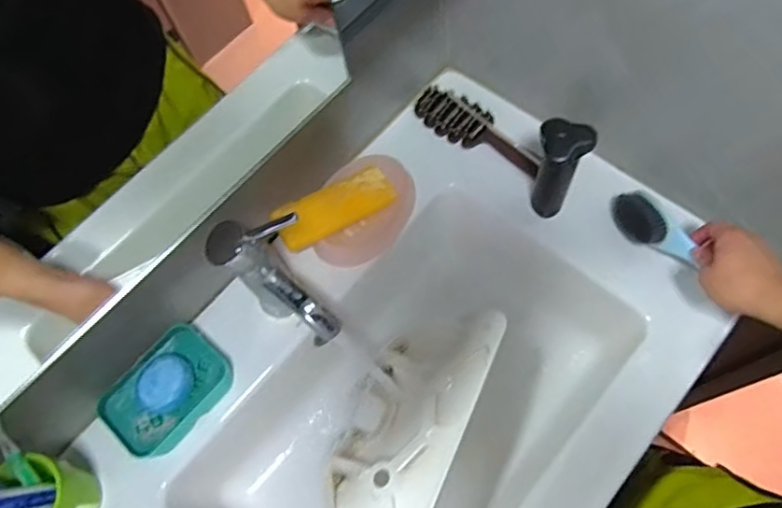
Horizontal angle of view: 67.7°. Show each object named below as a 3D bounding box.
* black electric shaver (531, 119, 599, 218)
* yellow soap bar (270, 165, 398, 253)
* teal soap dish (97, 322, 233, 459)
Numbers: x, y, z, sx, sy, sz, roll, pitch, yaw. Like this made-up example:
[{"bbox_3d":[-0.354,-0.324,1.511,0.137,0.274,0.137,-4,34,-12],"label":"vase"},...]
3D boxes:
[{"bbox_3d":[0.187,-0.085,0.675,0.057,0.151,0.056,19,67,12],"label":"black electric shaver"},{"bbox_3d":[-0.069,-0.057,0.716,0.149,0.026,0.059,-32,86,-16],"label":"yellow soap bar"},{"bbox_3d":[-0.254,0.157,0.667,0.097,0.042,0.139,36,72,18],"label":"teal soap dish"}]

